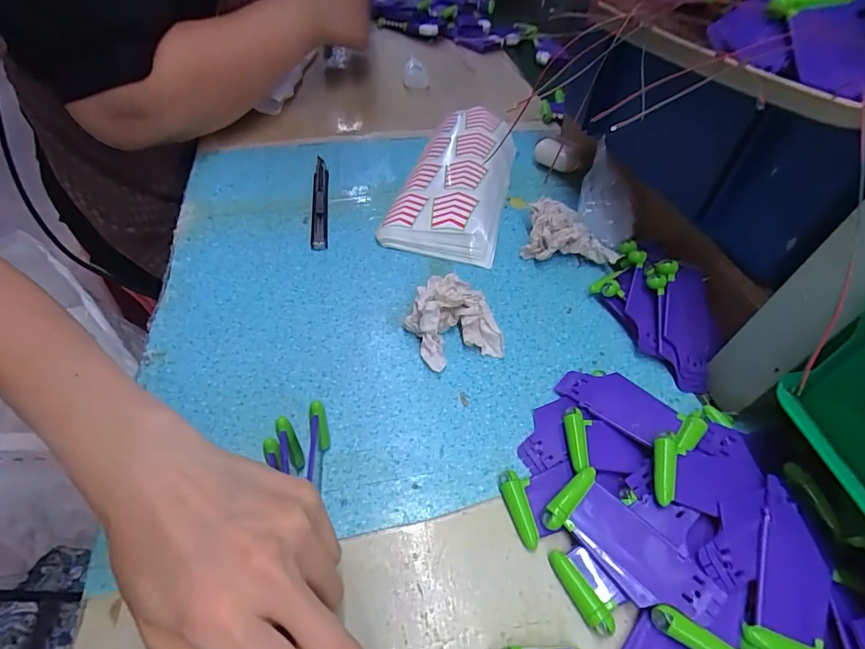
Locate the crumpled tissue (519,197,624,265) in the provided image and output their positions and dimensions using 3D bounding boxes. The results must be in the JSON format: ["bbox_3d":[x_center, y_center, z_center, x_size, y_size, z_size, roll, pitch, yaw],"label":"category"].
[{"bbox_3d":[0.129,-0.082,0.410,0.084,0.040,0.047,13,51,8],"label":"crumpled tissue"}]

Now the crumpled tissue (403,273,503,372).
[{"bbox_3d":[0.014,-0.006,0.339,0.061,0.039,0.068,-22,55,-19],"label":"crumpled tissue"}]

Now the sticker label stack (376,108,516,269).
[{"bbox_3d":[0.028,-0.161,0.469,0.105,0.034,0.226,11,51,7],"label":"sticker label stack"}]

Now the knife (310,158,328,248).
[{"bbox_3d":[-0.115,-0.130,0.454,0.016,0.009,0.148,-5,51,-7],"label":"knife"}]

